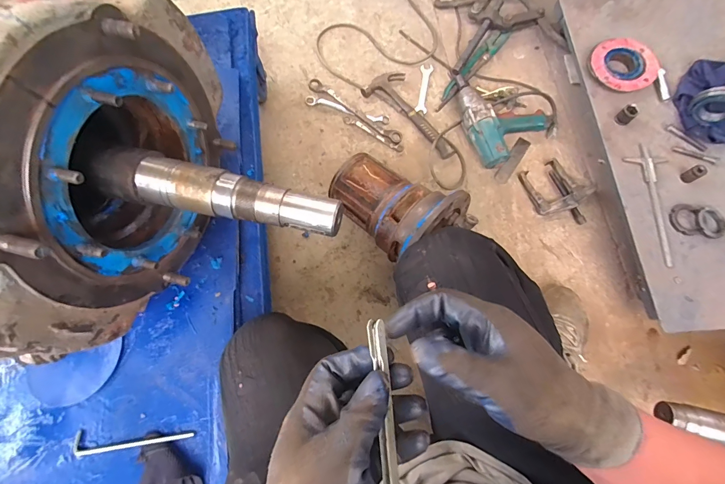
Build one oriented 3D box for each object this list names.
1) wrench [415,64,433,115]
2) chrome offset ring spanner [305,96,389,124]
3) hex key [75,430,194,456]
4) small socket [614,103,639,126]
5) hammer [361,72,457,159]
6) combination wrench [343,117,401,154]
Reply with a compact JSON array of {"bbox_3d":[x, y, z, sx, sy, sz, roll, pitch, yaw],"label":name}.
[{"bbox_3d":[0.182,-0.451,1.006,0.037,0.009,0.171,8,75,3],"label":"wrench"},{"bbox_3d":[-0.045,-0.384,0.989,0.249,0.016,0.031,15,76,5],"label":"chrome offset ring spanner"},{"bbox_3d":[-0.368,0.317,0.550,0.184,0.011,0.031,-4,75,0],"label":"hex key"},{"bbox_3d":[0.633,-0.304,0.821,0.038,0.037,0.034,-41,78,-9],"label":"small socket"},{"bbox_3d":[0.156,-0.374,0.971,0.123,0.036,0.325,-44,78,-10],"label":"hammer"},{"bbox_3d":[0.030,-0.305,0.969,0.190,0.008,0.025,30,77,9],"label":"combination wrench"}]

